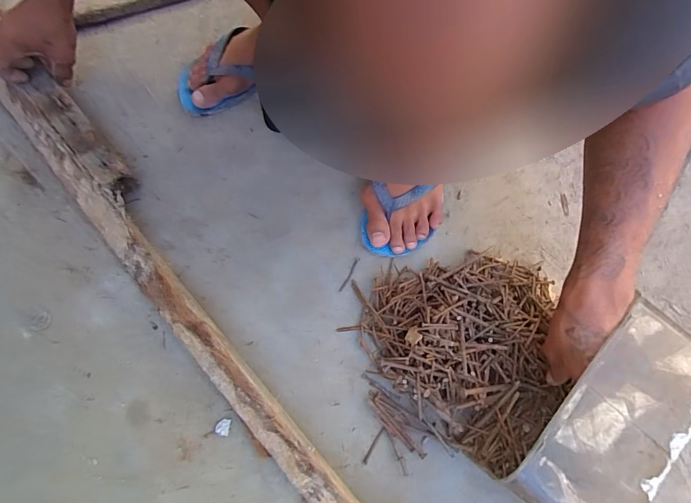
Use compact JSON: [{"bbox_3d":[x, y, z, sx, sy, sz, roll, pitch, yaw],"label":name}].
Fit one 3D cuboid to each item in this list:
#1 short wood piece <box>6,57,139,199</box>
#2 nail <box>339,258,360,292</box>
[{"bbox_3d":[-0.365,-0.162,0.512,0.045,0.040,0.229,-43,78,-11],"label":"short wood piece"},{"bbox_3d":[0.005,0.029,0.472,0.006,0.004,0.049,26,76,8],"label":"nail"}]

